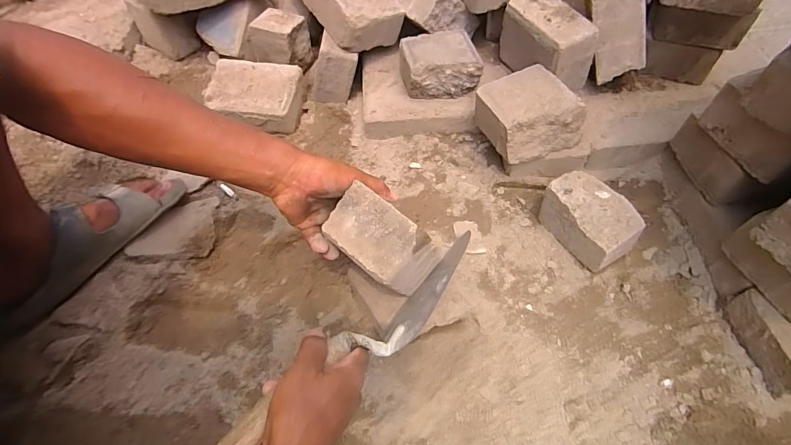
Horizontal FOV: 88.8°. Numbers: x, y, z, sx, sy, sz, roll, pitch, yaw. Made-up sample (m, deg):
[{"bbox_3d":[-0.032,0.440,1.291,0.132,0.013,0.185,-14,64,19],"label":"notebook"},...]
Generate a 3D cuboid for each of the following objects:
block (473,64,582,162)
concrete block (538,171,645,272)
[{"bbox_3d":[0.180,-0.150,0.560,0.109,0.066,0.118,-21,60,-11],"label":"block"},{"bbox_3d":[0.249,-0.004,0.523,0.066,0.068,0.112,-30,59,-13],"label":"concrete block"}]

